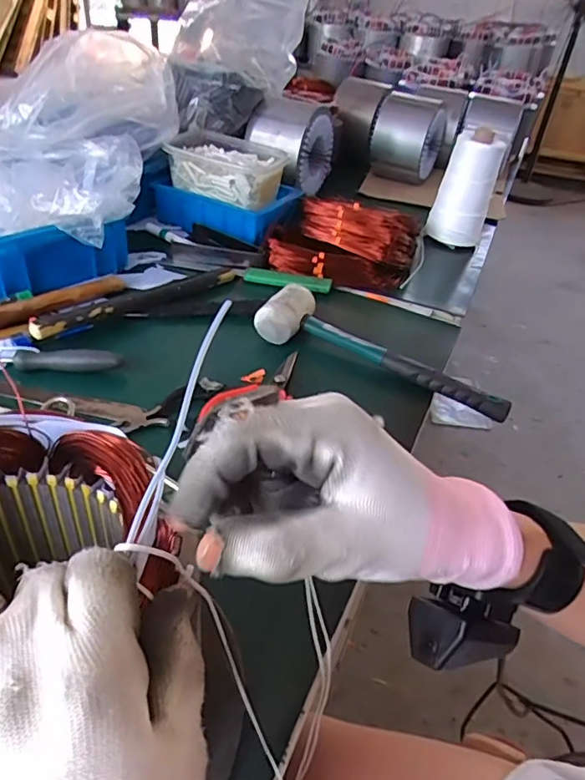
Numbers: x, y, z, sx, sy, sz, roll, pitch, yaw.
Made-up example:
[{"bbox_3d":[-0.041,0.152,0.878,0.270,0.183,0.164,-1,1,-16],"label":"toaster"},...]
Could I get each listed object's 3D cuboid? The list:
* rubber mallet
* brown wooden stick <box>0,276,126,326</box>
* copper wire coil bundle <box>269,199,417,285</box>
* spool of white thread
[{"bbox_3d":[0.100,-0.049,0.607,0.289,0.050,0.063,18,39,14],"label":"rubber mallet"},{"bbox_3d":[-0.305,-0.091,0.617,0.246,0.021,0.027,-27,49,-36],"label":"brown wooden stick"},{"bbox_3d":[0.077,-0.213,0.790,0.196,0.073,0.147,11,38,6],"label":"copper wire coil bundle"},{"bbox_3d":[0.289,-0.329,0.915,0.093,0.180,0.101,17,39,14],"label":"spool of white thread"}]

